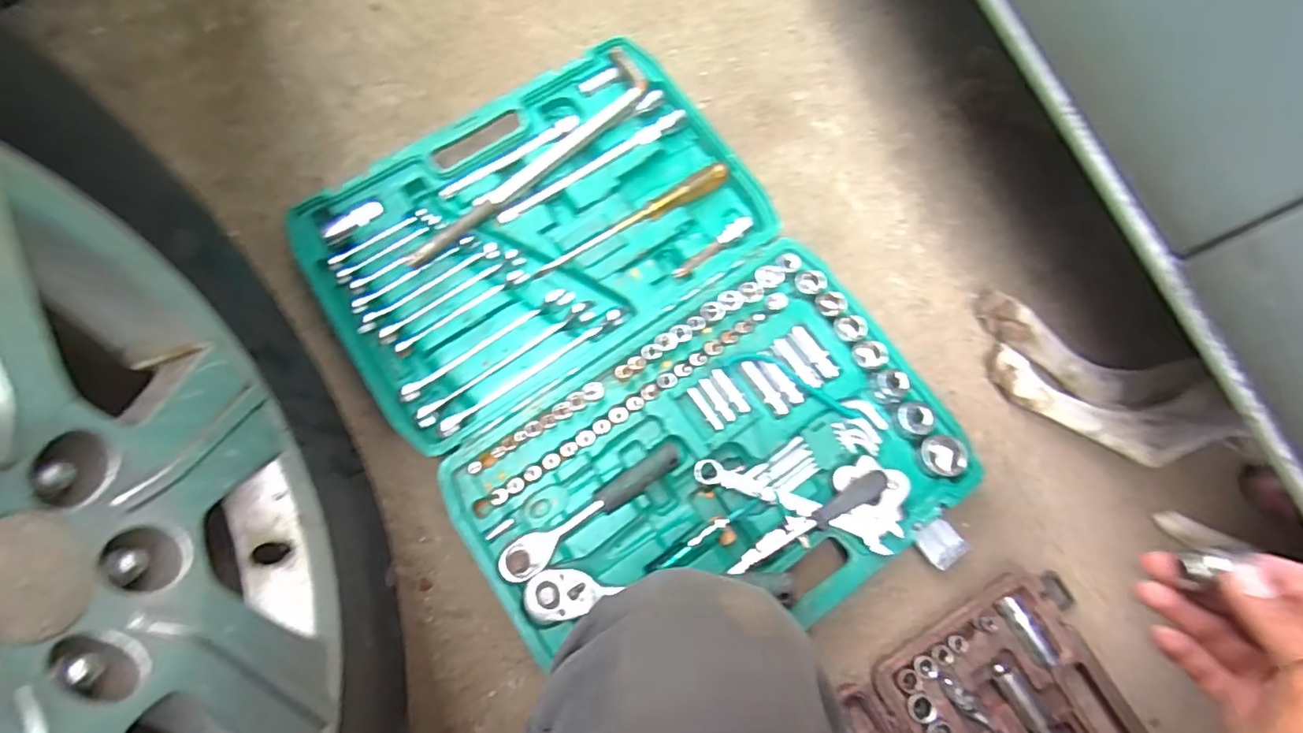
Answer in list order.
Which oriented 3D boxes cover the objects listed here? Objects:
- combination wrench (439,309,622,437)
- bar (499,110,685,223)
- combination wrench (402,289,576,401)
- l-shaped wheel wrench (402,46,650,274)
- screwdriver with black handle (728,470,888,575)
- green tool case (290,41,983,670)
[{"bbox_3d":[-0.122,0.003,0.581,0.216,0.008,0.017,-35,79,-10],"label":"combination wrench"},{"bbox_3d":[-0.064,-0.232,0.650,0.252,0.015,0.019,-36,79,-10],"label":"bar"},{"bbox_3d":[-0.170,-0.026,0.590,0.201,0.008,0.024,-37,80,-11],"label":"combination wrench"},{"bbox_3d":[-0.133,-0.229,0.632,0.052,0.019,0.340,41,78,8],"label":"l-shaped wheel wrench"},{"bbox_3d":[0.148,0.150,0.533,0.170,0.028,0.018,-33,78,4],"label":"screwdriver with black handle"},{"bbox_3d":[-0.029,-0.018,0.599,0.473,0.052,0.665,-32,79,-10],"label":"green tool case"}]

